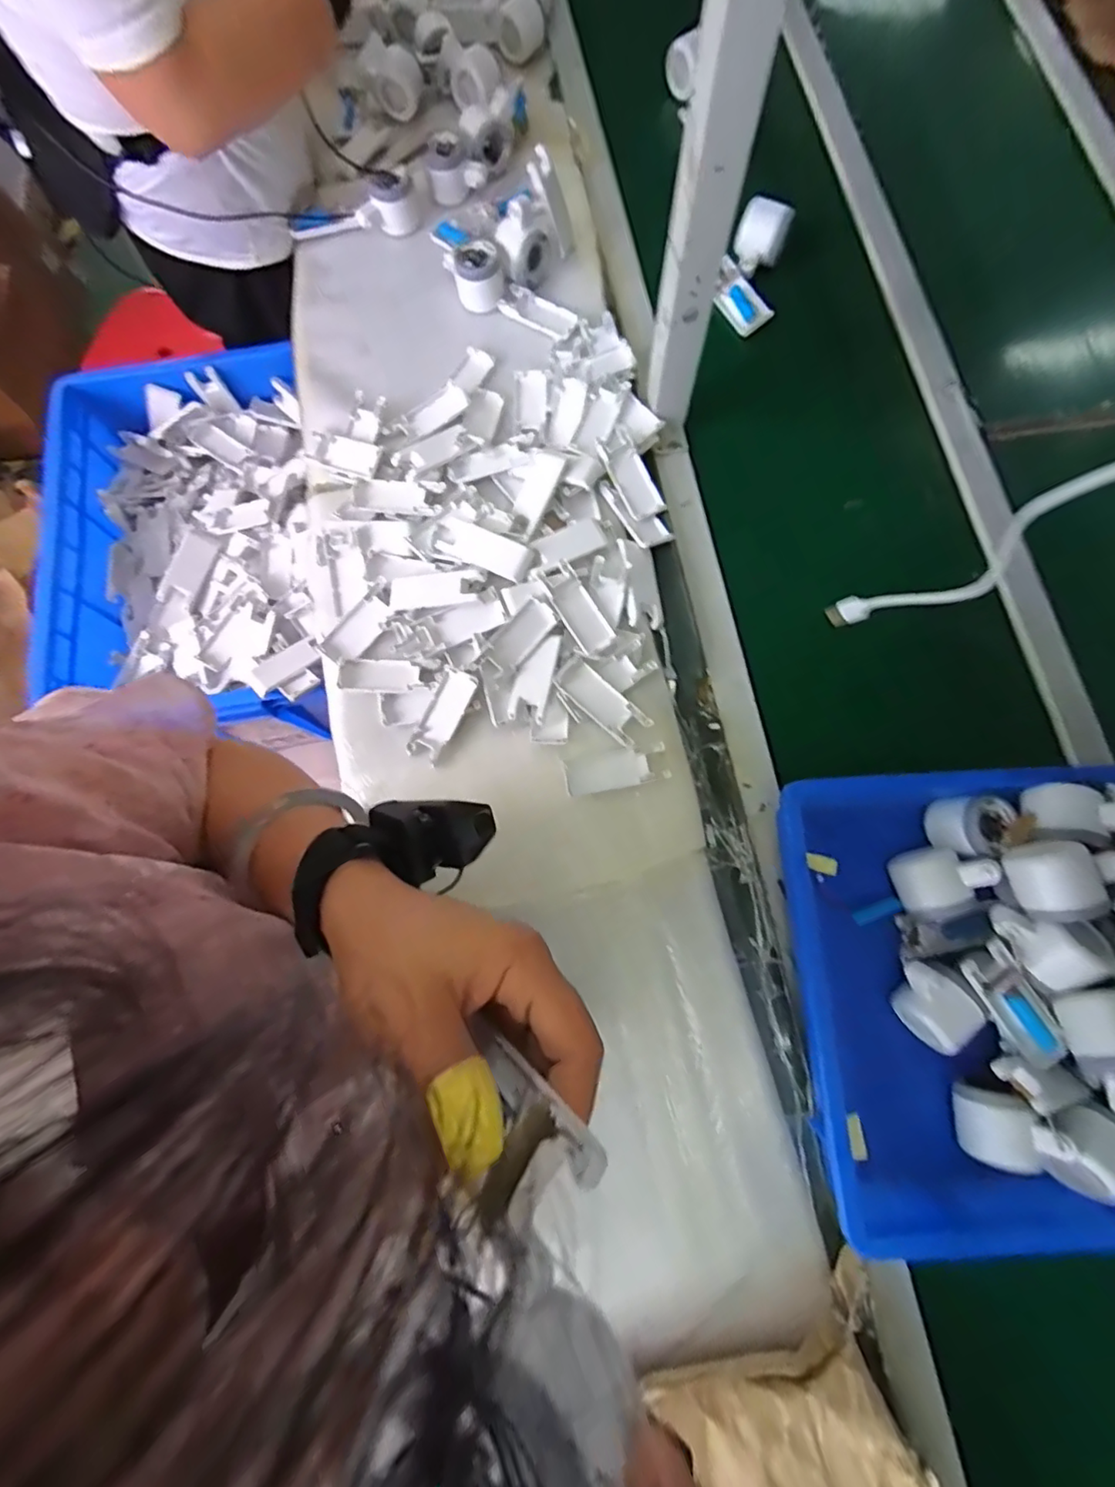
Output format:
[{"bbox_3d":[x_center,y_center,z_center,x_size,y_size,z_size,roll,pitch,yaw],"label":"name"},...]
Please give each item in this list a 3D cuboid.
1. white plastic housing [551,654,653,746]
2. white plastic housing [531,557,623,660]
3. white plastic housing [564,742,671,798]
[{"bbox_3d":[0.045,-0.044,0.576,0.104,0.016,0.041,41,81,9],"label":"white plastic housing"},{"bbox_3d":[0.022,-0.139,0.590,0.042,0.015,0.111,-28,78,-6],"label":"white plastic housing"},{"bbox_3d":[0.059,0.027,0.570,0.102,0.009,0.038,-10,77,-2],"label":"white plastic housing"}]

